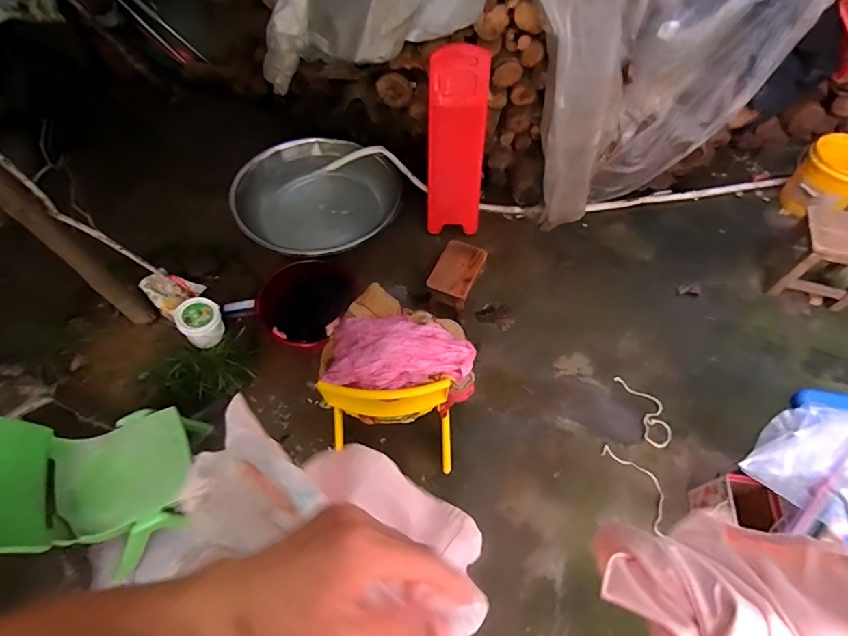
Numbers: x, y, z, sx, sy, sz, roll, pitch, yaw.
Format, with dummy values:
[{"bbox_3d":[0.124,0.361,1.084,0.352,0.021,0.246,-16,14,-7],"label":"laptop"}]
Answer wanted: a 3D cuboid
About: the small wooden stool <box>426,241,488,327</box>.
[{"bbox_3d":[0.109,-0.130,1.638,0.157,0.163,0.240,20,60,10],"label":"small wooden stool"}]

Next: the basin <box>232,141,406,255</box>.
[{"bbox_3d":[-0.421,-0.459,1.859,0.641,0.221,0.523,-25,62,-16],"label":"basin"}]

